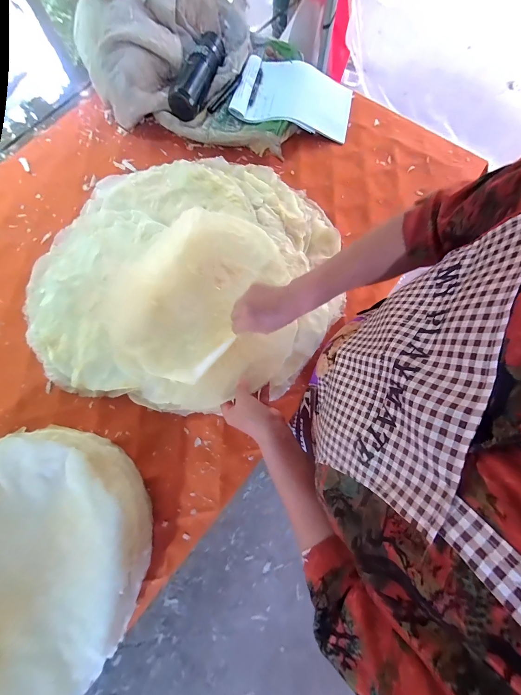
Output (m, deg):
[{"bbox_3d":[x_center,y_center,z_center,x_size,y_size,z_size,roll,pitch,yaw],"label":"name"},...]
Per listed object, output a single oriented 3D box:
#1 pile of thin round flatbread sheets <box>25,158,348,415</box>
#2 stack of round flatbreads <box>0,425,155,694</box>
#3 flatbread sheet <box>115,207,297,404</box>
[{"bbox_3d":[-0.163,-0.168,0.587,0.625,0.075,0.564,11,75,4],"label":"pile of thin round flatbread sheets"},{"bbox_3d":[-0.378,0.343,0.429,0.373,0.112,0.396,41,79,11],"label":"stack of round flatbreads"},{"bbox_3d":[-0.088,-0.099,0.545,0.338,0.031,0.352,24,76,7],"label":"flatbread sheet"}]

